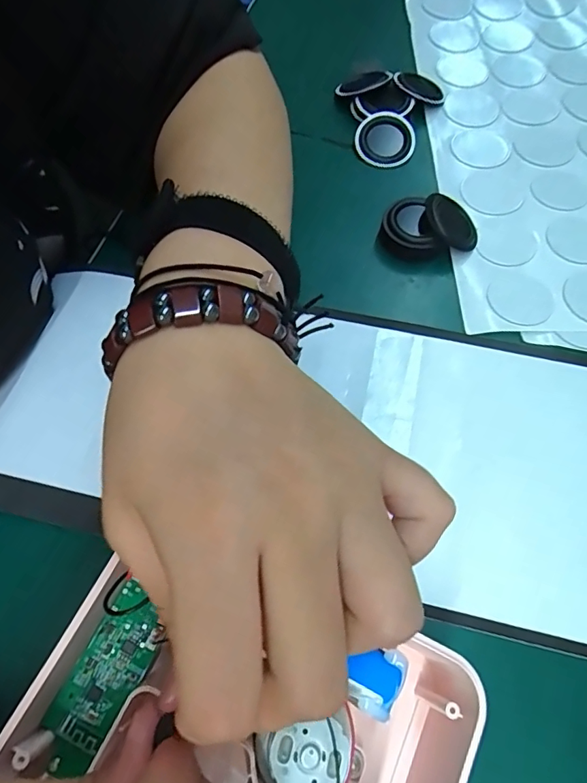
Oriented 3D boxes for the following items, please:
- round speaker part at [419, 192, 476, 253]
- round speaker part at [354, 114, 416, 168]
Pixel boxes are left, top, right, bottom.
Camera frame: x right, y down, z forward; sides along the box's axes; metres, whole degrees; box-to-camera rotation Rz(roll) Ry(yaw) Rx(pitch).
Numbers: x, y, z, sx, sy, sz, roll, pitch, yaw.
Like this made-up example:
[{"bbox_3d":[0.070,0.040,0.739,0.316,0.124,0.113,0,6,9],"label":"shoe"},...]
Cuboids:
[{"bbox_3d":[0.089,-0.093,0.272,0.035,0.010,0.035,8,63,-16],"label":"round speaker part"},{"bbox_3d":[0.060,-0.160,0.312,0.037,0.014,0.037,-1,81,6],"label":"round speaker part"}]

